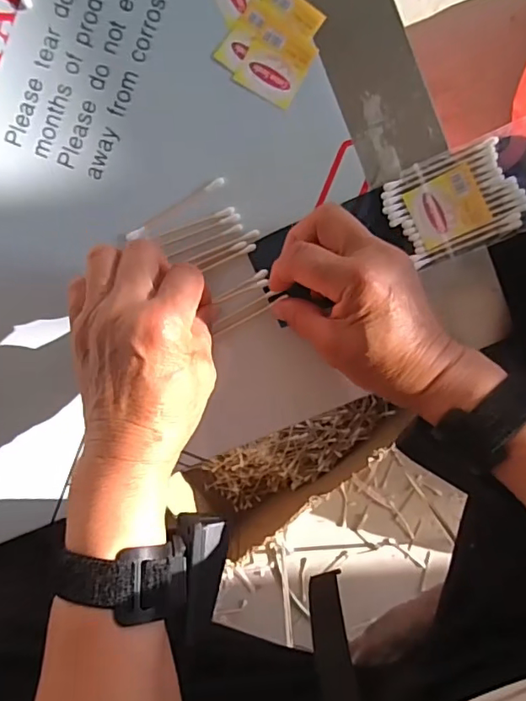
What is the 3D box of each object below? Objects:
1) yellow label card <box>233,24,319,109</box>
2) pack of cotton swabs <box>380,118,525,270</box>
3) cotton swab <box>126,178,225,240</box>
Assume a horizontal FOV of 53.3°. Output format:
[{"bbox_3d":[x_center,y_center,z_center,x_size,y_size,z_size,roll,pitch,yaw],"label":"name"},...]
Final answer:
[{"bbox_3d":[0.008,-0.183,0.335,0.039,0.004,0.041,30,95,-2],"label":"yellow label card"},{"bbox_3d":[0.140,-0.100,0.330,0.117,0.012,0.063,-21,93,9],"label":"pack of cotton swabs"},{"bbox_3d":[-0.057,-0.093,0.344,0.073,0.005,0.006,-31,94,3],"label":"cotton swab"}]

